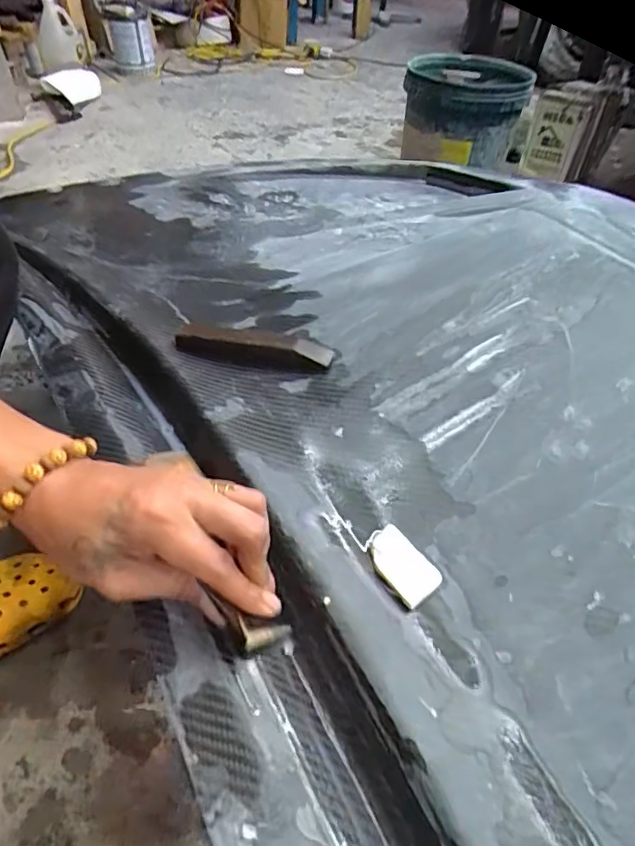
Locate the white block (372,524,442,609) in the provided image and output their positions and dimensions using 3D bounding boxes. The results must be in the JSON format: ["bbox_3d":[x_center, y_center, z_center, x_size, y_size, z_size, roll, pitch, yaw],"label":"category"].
[{"bbox_3d":[0.051,0.086,0.310,0.029,0.006,0.046,-29,54,-26],"label":"white block"}]

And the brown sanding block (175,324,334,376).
[{"bbox_3d":[-0.056,-0.063,0.436,0.134,0.021,0.027,10,48,7],"label":"brown sanding block"}]

